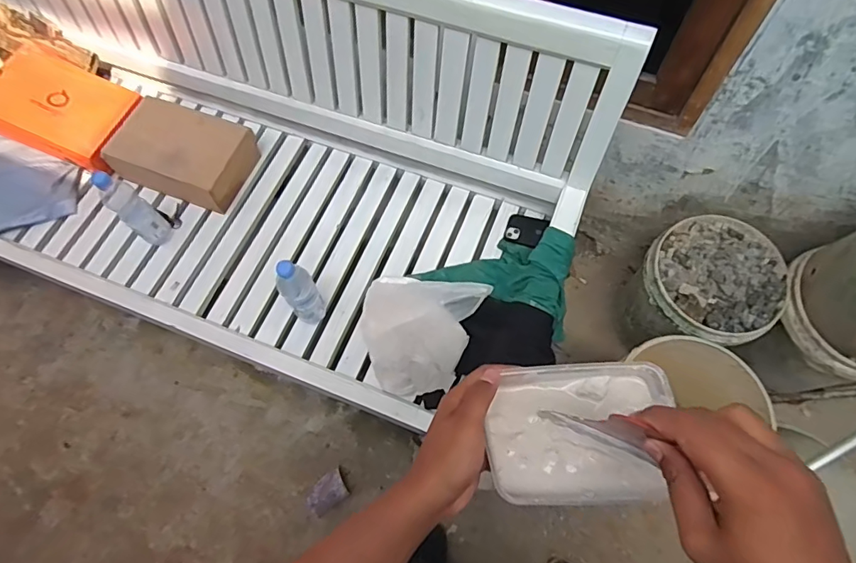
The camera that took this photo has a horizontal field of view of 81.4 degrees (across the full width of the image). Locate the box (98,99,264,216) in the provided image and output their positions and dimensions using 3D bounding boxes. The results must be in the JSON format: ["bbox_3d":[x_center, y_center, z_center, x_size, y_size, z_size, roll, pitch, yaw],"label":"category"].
[{"bbox_3d":[-0.616,-0.326,1.259,0.334,0.094,0.215,21,67,11],"label":"box"}]

